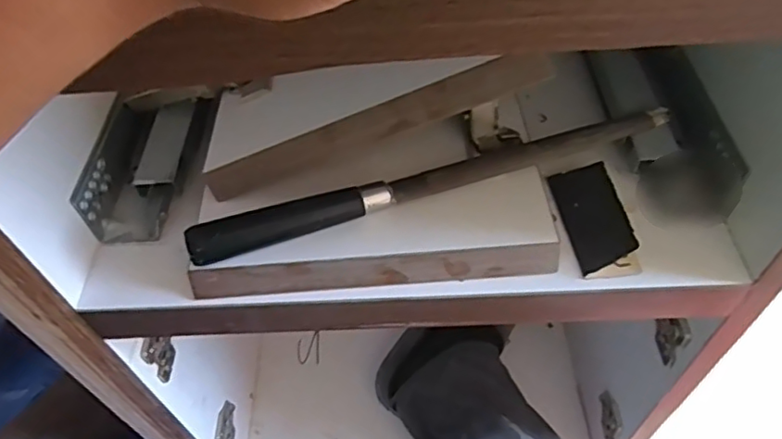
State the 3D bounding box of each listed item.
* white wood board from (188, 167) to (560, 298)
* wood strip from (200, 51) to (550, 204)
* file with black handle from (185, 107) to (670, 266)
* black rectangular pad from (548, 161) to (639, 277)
[{"bbox_3d":[-0.010,0.010,0.373,0.222,0.028,0.059,-5,51,1],"label":"white wood board"},{"bbox_3d":[-0.016,-0.053,0.349,0.224,0.023,0.011,-18,49,20],"label":"wood strip"},{"bbox_3d":[0.033,-0.029,0.376,0.322,0.018,0.022,-16,52,-9],"label":"file with black handle"},{"bbox_3d":[0.134,-0.003,0.384,0.037,0.004,0.080,-17,51,12],"label":"black rectangular pad"}]

